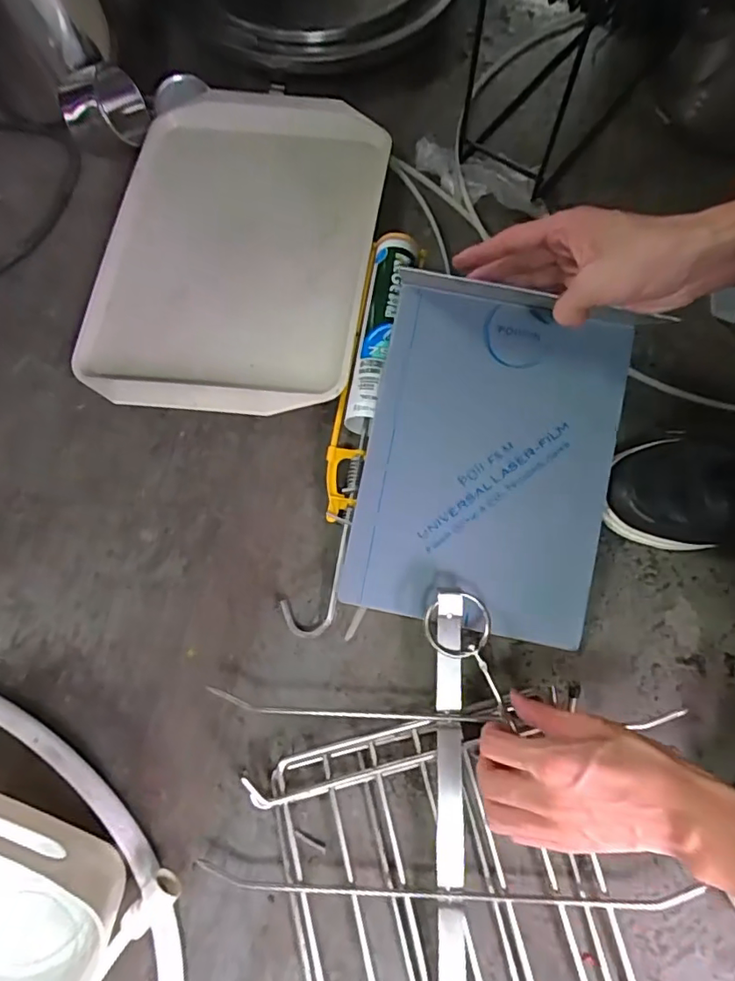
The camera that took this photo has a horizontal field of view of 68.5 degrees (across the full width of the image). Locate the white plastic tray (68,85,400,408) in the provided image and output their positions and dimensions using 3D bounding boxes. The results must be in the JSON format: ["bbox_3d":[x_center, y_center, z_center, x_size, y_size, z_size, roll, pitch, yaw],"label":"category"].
[{"bbox_3d":[-0.144,-0.286,0.604,0.296,0.038,0.434,7,73,4],"label":"white plastic tray"}]

